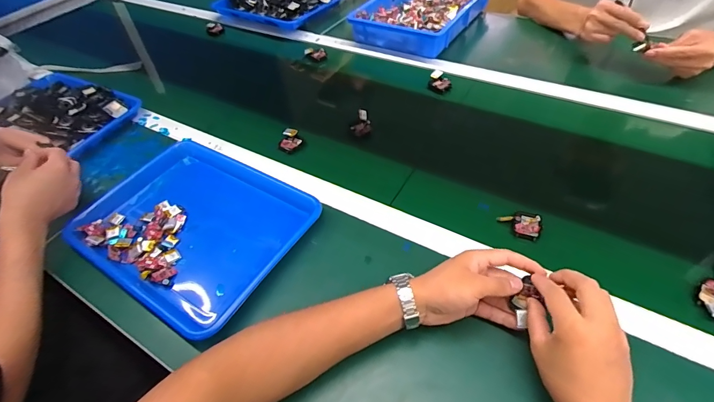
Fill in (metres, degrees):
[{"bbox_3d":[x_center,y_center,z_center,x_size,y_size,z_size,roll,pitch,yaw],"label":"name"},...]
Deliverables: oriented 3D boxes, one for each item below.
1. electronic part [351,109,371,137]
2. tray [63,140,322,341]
[{"bbox_3d":[0.007,-0.149,0.719,0.036,0.037,0.041,-9,49,-1],"label":"electronic part"},{"bbox_3d":[-0.241,0.034,0.595,0.337,0.046,0.270,24,56,24],"label":"tray"}]

